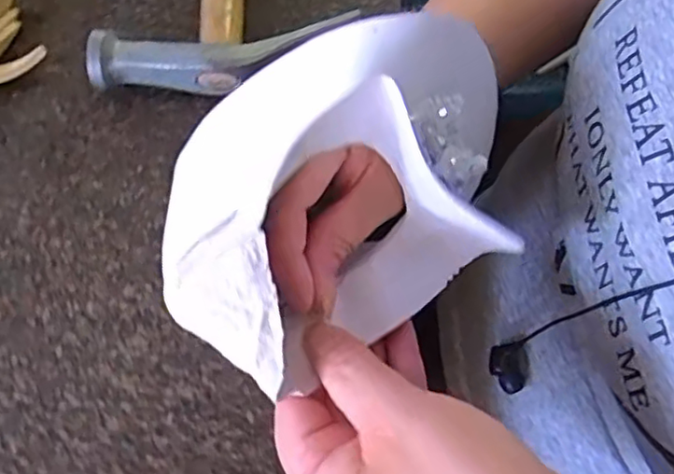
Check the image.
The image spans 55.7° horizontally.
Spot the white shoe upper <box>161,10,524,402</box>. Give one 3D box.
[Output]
[{"bbox_3d":[-0.001,-0.017,0.245,0.141,0.095,0.097,-33,73,-15],"label":"white shoe upper"}]

